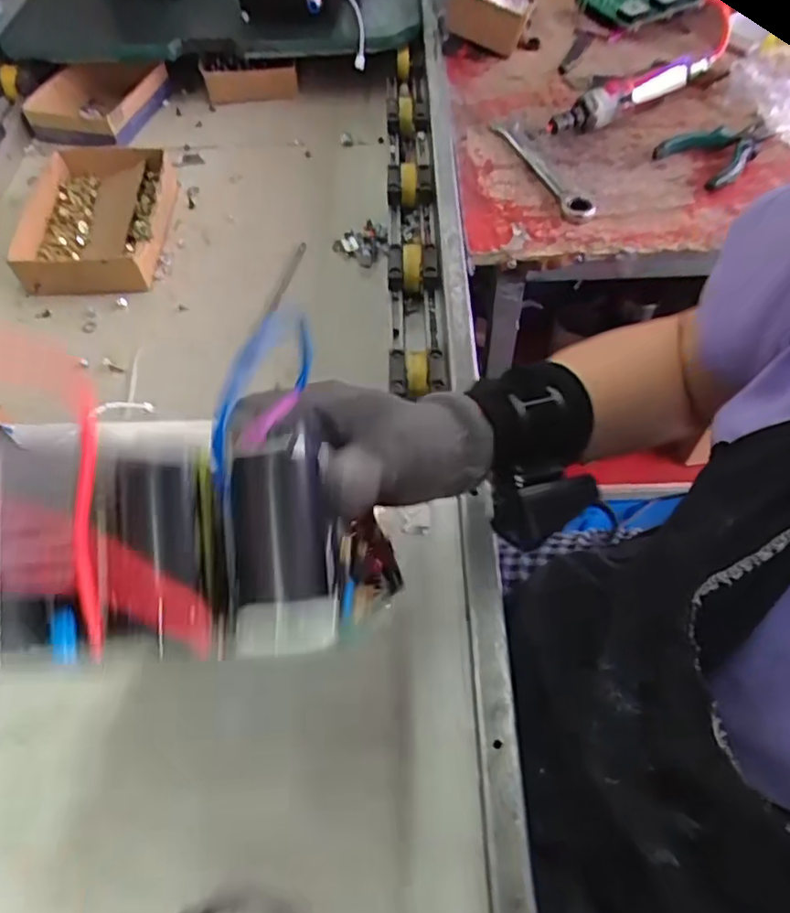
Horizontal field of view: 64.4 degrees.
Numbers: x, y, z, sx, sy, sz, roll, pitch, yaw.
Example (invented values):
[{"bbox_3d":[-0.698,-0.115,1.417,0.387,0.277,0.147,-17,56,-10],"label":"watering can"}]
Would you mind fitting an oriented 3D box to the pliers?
[{"bbox_3d":[0.335,-0.329,0.666,0.089,0.019,0.104,37,64,23],"label":"pliers"}]

